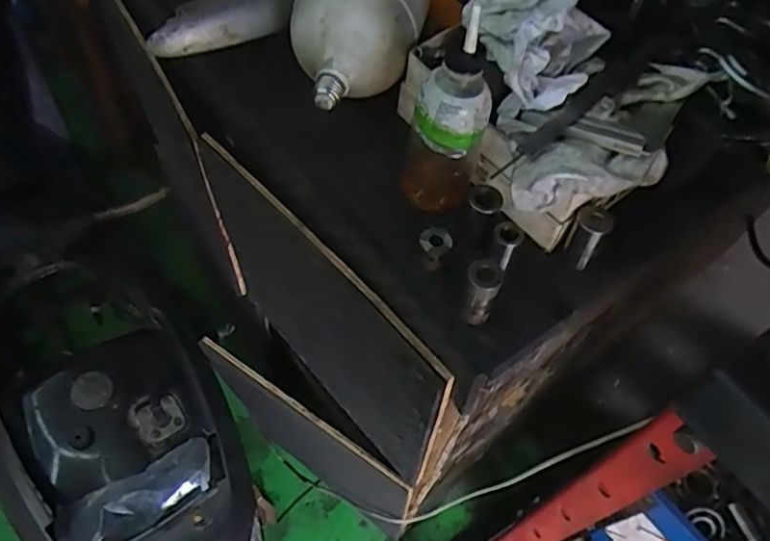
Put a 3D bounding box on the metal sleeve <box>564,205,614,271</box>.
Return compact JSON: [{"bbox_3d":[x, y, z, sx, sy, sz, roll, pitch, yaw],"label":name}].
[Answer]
[{"bbox_3d":[0.173,-0.030,0.507,0.027,0.056,0.030,33,61,17],"label":"metal sleeve"}]

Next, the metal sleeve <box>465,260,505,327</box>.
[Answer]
[{"bbox_3d":[0.075,0.019,0.466,0.026,0.055,0.026,1,57,-2],"label":"metal sleeve"}]

